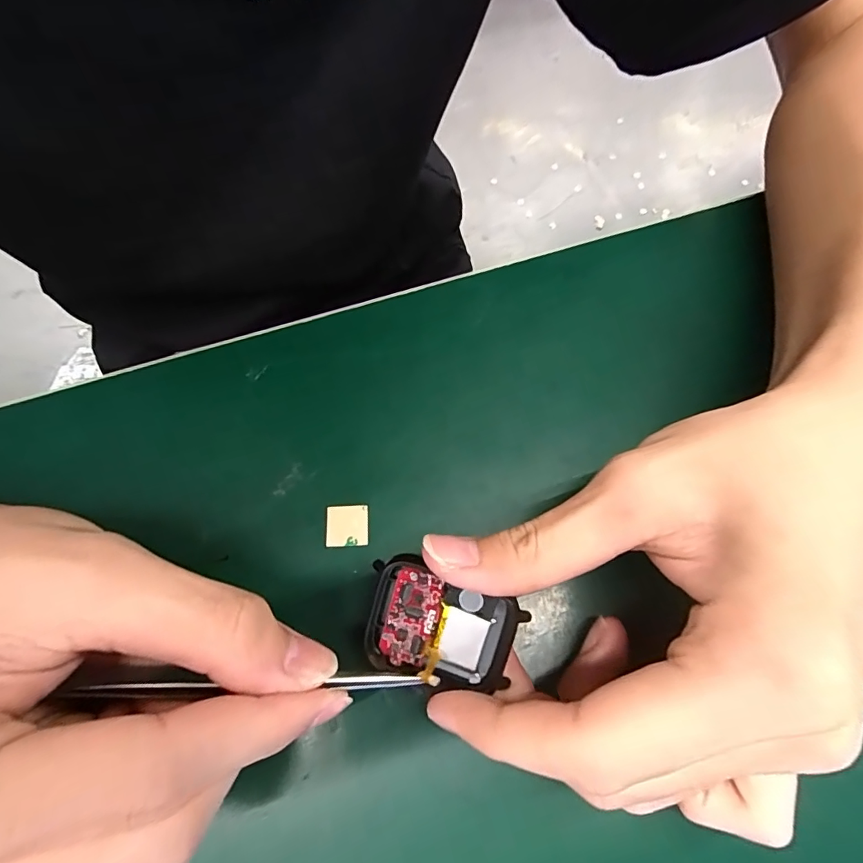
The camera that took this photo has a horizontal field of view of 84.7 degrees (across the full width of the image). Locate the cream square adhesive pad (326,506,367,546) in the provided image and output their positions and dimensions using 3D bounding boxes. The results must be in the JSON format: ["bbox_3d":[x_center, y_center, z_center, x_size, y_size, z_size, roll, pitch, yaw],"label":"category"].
[{"bbox_3d":[-0.032,0.036,0.179,0.016,0.004,0.015,-3,65,-3],"label":"cream square adhesive pad"}]

